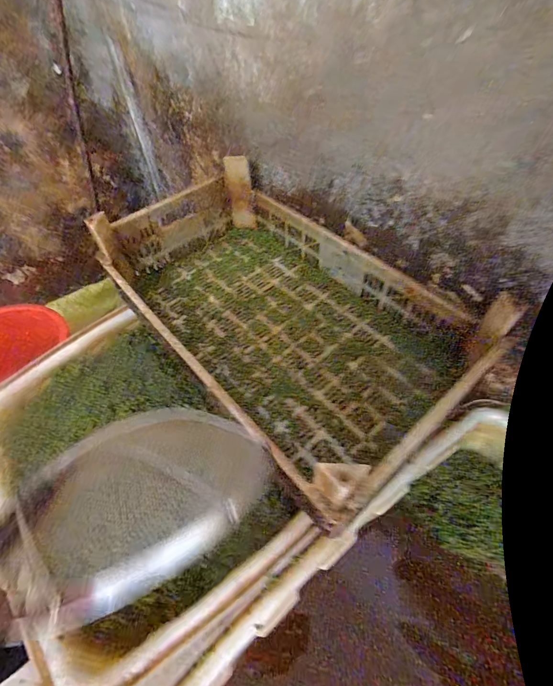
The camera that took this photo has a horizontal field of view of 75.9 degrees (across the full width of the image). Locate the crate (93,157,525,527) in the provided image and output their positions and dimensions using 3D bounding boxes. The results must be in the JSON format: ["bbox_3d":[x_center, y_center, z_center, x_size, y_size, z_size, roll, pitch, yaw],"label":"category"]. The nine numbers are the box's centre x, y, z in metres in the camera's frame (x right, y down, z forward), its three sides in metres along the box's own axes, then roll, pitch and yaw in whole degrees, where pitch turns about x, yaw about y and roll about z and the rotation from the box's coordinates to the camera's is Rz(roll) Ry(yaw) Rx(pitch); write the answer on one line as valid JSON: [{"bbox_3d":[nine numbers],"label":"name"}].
[{"bbox_3d":[-0.013,-0.093,0.672,0.410,0.179,0.722,-33,57,-21],"label":"crate"}]

